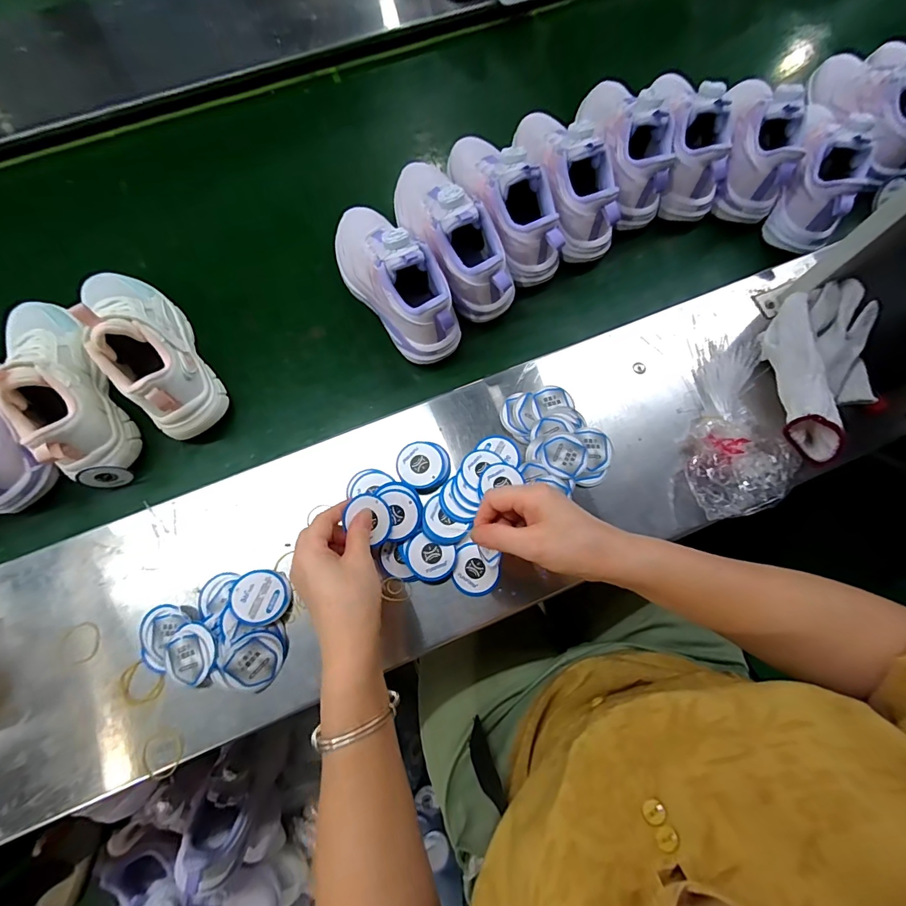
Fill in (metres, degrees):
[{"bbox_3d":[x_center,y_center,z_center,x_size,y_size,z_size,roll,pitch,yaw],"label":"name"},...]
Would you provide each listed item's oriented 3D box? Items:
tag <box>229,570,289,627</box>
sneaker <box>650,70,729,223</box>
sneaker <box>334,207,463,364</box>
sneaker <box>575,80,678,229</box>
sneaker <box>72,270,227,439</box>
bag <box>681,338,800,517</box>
[{"bbox_3d":[-0.183,0.136,0.407,0.048,0.005,0.050,11,58,-18],"label":"tag"},{"bbox_3d":[0.305,-0.418,0.544,0.086,0.095,0.213,4,75,2],"label":"sneaker"},{"bbox_3d":[-0.069,-0.208,0.487,0.086,0.102,0.218,-37,77,-8],"label":"sneaker"},{"bbox_3d":[0.221,-0.406,0.552,0.088,0.112,0.215,-14,75,-3],"label":"sneaker"},{"bbox_3d":[-0.338,-0.124,0.470,0.074,0.112,0.217,-33,77,-7],"label":"sneaker"},{"bbox_3d":[0.298,-0.033,0.454,0.107,0.035,0.206,4,75,2],"label":"bag"}]

